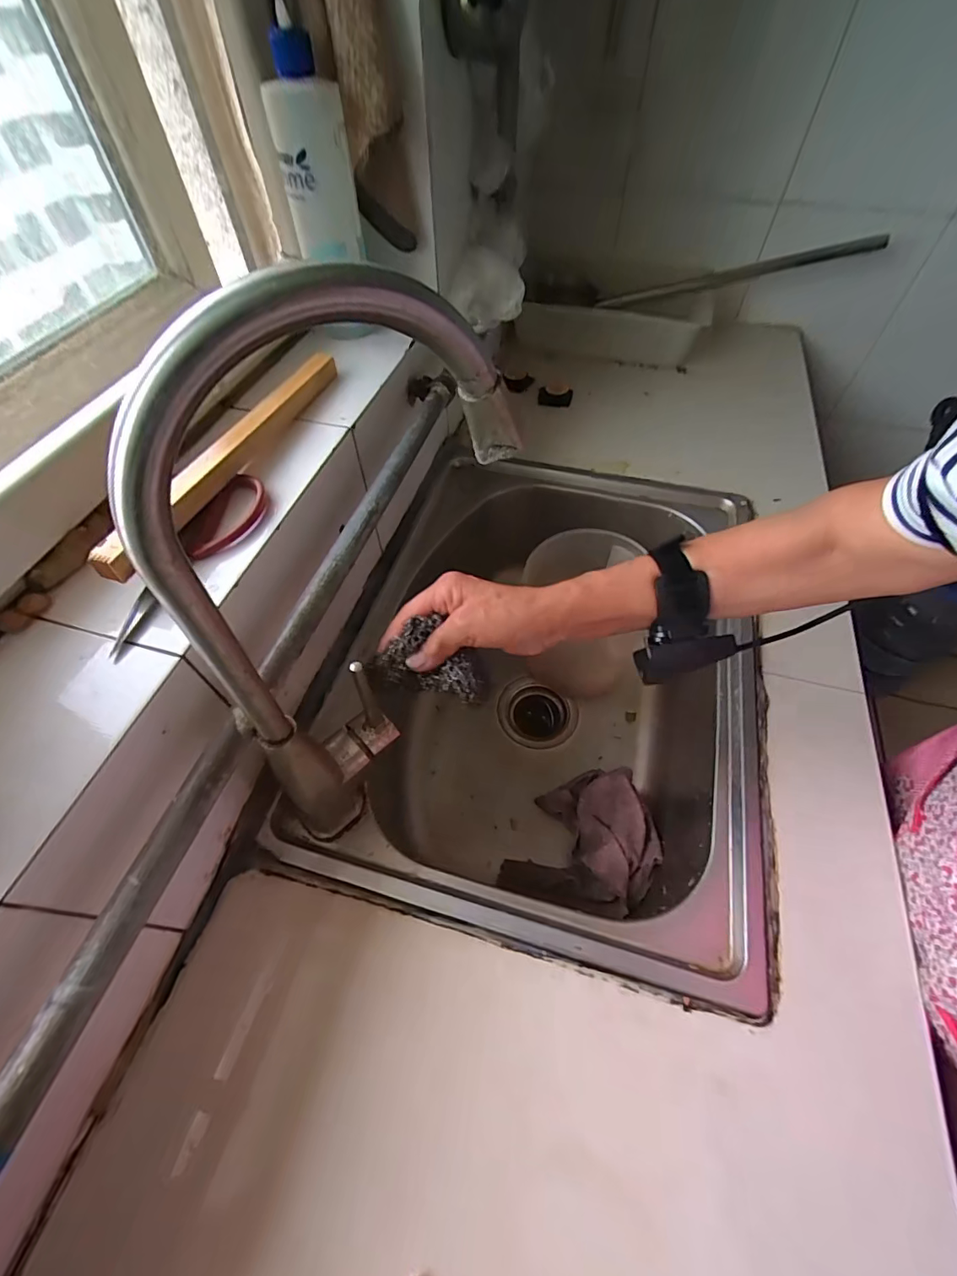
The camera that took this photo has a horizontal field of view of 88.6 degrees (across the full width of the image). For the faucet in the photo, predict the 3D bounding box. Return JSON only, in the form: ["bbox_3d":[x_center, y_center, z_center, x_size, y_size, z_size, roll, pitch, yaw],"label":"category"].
[{"bbox_3d":[-0.077,-0.011,0.298,0.186,0.353,0.065,-38,63,-23],"label":"faucet"}]

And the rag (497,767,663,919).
[{"bbox_3d":[0.123,0.227,0.547,0.138,0.085,0.159,26,59,17],"label":"rag"}]

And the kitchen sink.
[{"bbox_3d":[0.082,0.059,0.596,0.413,0.217,0.541,14,56,9],"label":"kitchen sink"}]

